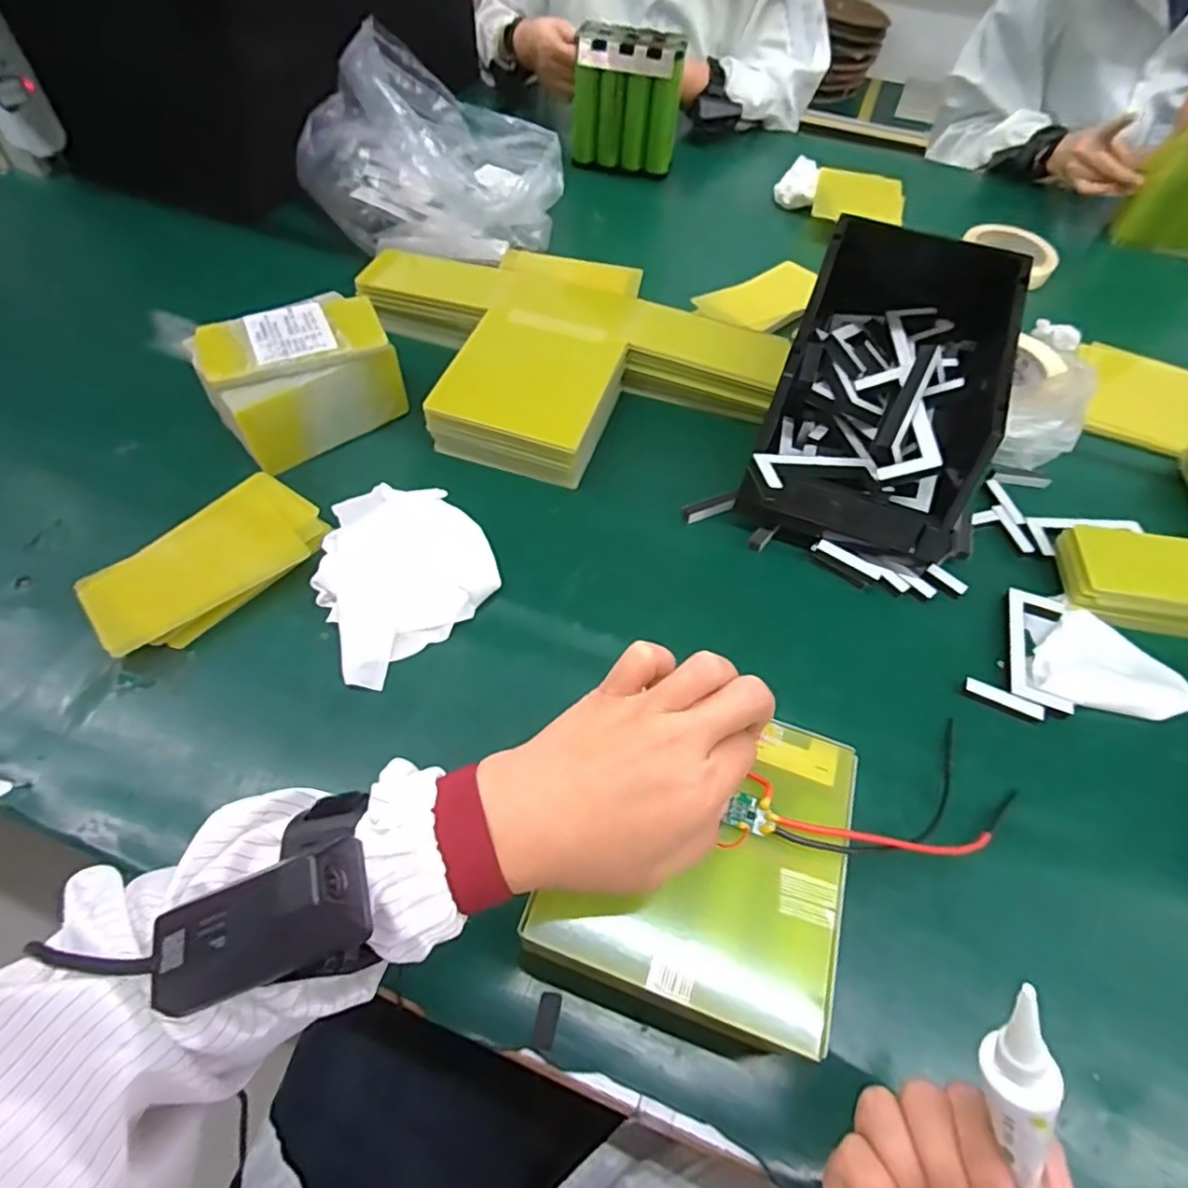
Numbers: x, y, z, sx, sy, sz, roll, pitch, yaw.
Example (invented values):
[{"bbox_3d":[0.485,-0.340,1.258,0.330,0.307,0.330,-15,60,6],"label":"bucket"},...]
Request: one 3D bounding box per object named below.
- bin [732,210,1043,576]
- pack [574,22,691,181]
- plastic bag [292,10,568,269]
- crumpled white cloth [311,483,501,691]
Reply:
[{"bbox_3d":[0.232,-0.166,0.504,0.153,0.132,0.283,20,59,9],"label":"bin"},{"bbox_3d":[0.044,-0.644,0.813,0.136,0.139,0.055,16,58,6],"label":"pack"},{"bbox_3d":[-0.199,-0.532,0.725,0.273,0.118,0.318,-18,60,-14],"label":"plastic bag"},{"bbox_3d":[-0.144,-0.027,0.461,0.123,0.020,0.162,-23,62,-17],"label":"crumpled white cloth"}]

